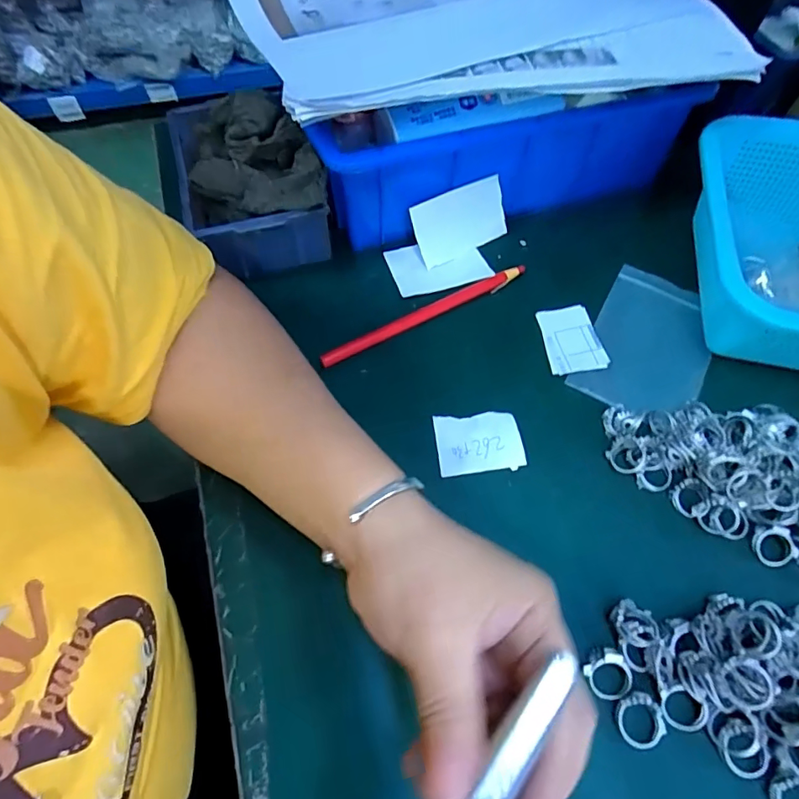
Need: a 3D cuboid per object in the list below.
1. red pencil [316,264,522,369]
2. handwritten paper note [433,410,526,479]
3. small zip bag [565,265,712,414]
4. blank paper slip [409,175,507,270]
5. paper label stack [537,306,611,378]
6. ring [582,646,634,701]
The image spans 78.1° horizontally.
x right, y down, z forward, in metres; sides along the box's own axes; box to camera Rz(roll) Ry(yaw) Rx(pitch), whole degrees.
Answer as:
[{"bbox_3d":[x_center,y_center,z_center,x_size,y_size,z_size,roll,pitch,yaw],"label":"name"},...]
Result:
[{"bbox_3d":[0.020,-0.062,0.351,0.165,0.008,0.010,-26,64,-15],"label":"red pencil"},{"bbox_3d":[0.049,0.027,0.307,0.052,0.004,0.039,-6,62,0],"label":"handwritten paper note"},{"bbox_3d":[0.175,-0.040,0.341,0.078,0.011,0.123,29,67,11],"label":"small zip bag"},{"bbox_3d":[0.046,-0.134,0.372,0.072,0.047,0.004,-27,34,-10],"label":"blank paper slip"},{"bbox_3d":[0.119,-0.042,0.343,0.038,0.005,0.053,-7,61,-5],"label":"paper label stack"},{"bbox_3d":[0.103,0.135,0.242,0.019,0.010,0.023,-34,67,-18],"label":"ring"}]

